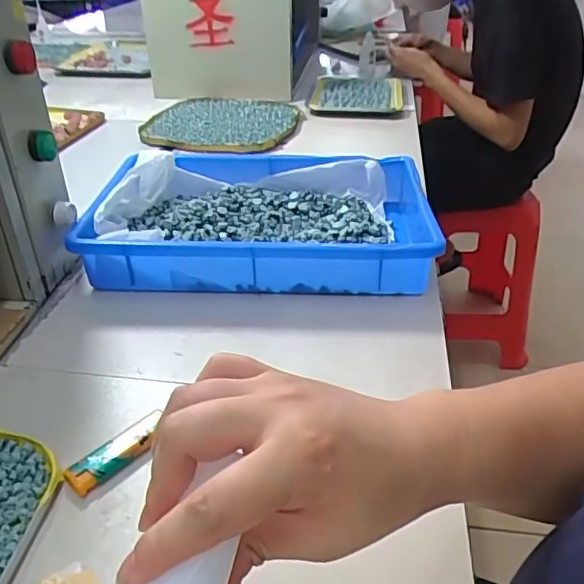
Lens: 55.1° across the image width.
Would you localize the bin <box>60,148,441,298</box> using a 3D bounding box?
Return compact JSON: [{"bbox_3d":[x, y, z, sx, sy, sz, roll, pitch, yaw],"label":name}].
[{"bbox_3d":[-0.030,-0.081,0.632,0.355,0.071,0.234,2,33,1],"label":"bin"}]

